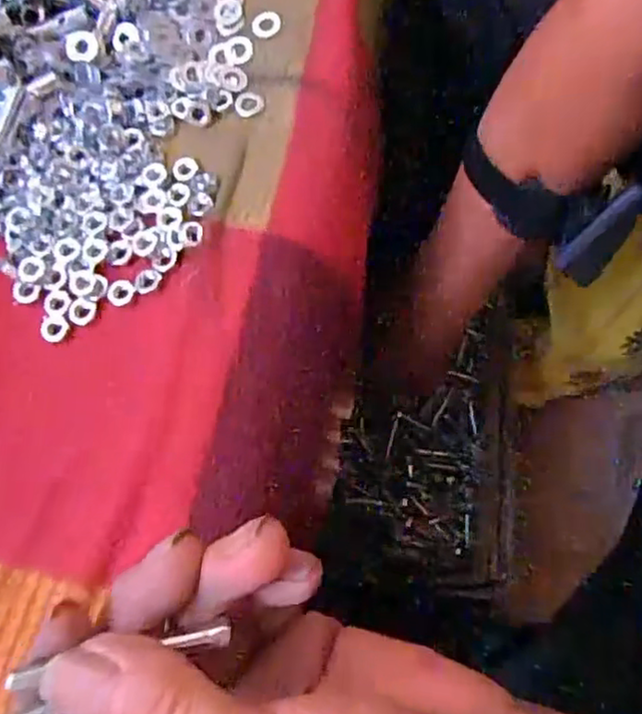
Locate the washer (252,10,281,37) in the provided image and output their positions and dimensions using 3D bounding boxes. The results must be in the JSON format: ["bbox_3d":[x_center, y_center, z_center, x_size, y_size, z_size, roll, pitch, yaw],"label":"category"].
[{"bbox_3d":[-0.031,-0.189,0.371,0.017,0.004,0.016,-2,80,10],"label":"washer"}]

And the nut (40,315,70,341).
[{"bbox_3d":[-0.133,-0.015,0.326,0.013,0.004,0.013,0,75,1],"label":"nut"}]

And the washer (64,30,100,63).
[{"bbox_3d":[-0.132,-0.171,0.359,0.018,0.005,0.019,0,75,1],"label":"washer"}]

